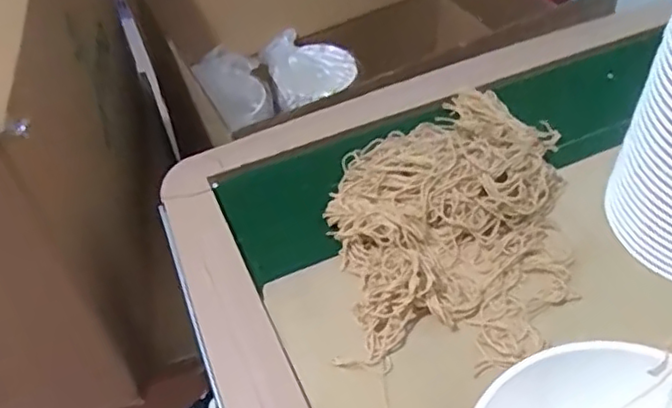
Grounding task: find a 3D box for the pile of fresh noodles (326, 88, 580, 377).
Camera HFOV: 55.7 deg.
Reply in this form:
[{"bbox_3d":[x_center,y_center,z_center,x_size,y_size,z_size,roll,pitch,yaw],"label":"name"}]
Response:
[{"bbox_3d":[0.101,-0.008,0.560,0.209,0.049,0.314,3,48,5],"label":"pile of fresh noodles"}]

